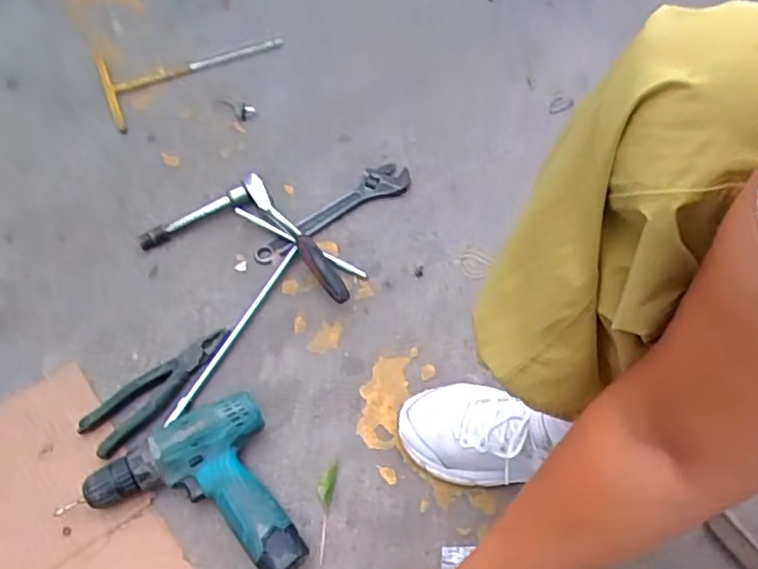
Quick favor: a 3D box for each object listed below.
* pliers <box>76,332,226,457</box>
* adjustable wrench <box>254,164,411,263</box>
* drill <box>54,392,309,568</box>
[{"bbox_3d":[-0.248,0.115,0.723,0.051,0.019,0.181,40,65,19],"label":"pliers"},{"bbox_3d":[-0.060,-0.100,0.869,0.244,0.012,0.053,-34,66,-20],"label":"adjustable wrench"},{"bbox_3d":[-0.184,0.225,0.635,0.192,0.050,0.187,-24,63,-12],"label":"drill"}]

